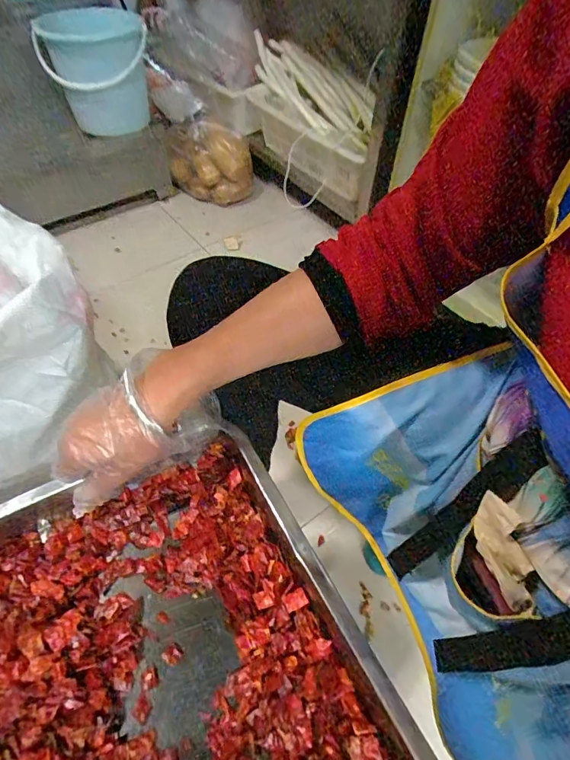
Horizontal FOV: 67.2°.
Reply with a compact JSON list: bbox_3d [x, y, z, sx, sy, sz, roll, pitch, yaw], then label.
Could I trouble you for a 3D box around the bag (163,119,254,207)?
[{"bbox_3d":[-0.224,-0.665,1.316,0.248,0.214,0.111,0,52,-3],"label":"bag"}]

